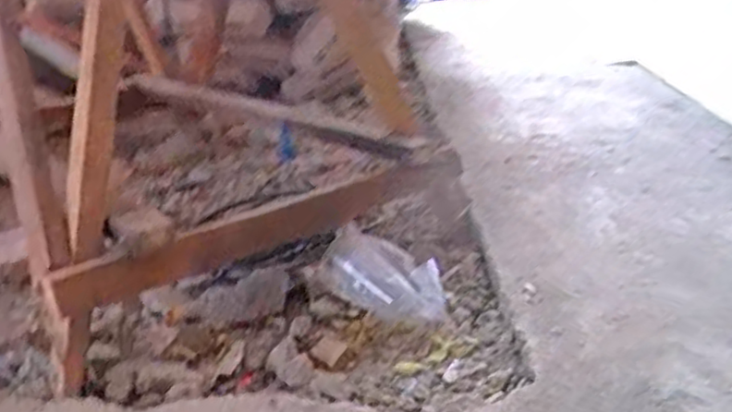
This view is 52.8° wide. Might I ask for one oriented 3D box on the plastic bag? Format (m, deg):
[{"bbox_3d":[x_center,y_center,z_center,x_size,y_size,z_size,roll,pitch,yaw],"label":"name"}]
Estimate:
[{"bbox_3d":[0.027,0.114,1.192,0.218,0.098,0.100,14,29,31],"label":"plastic bag"}]

